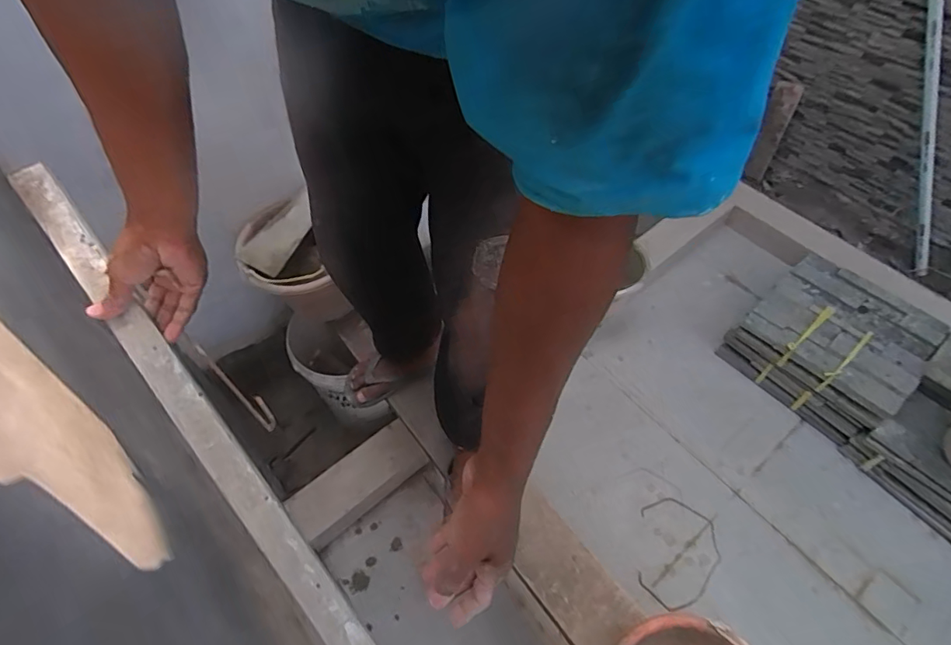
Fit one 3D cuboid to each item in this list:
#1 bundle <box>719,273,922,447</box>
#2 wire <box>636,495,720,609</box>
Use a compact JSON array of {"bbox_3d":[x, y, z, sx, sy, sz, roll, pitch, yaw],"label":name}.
[{"bbox_3d":[0.941,0.074,1.346,0.294,0.203,0.388,-36,62,-20],"label":"bundle"},{"bbox_3d":[0.477,0.557,1.188,0.204,0.021,0.241,26,61,18],"label":"wire"}]

